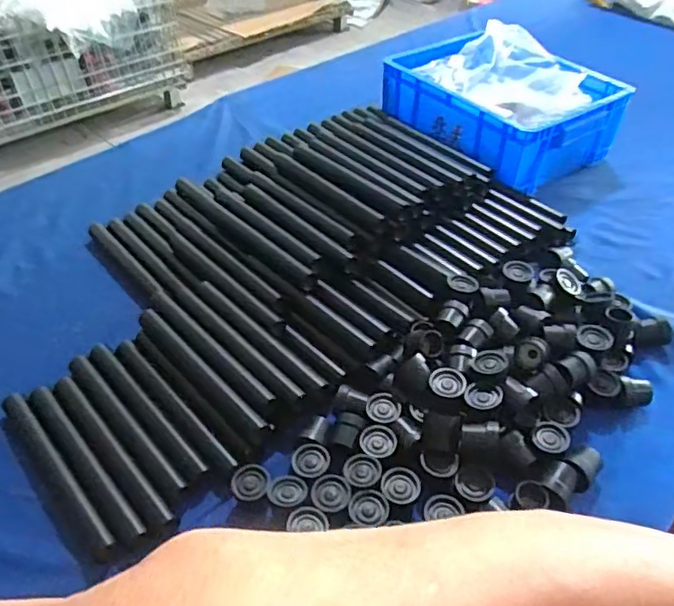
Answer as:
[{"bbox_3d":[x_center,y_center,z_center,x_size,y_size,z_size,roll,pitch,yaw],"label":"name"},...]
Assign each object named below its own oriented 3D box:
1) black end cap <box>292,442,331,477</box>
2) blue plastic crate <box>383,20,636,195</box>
[{"bbox_3d":[-0.025,0.151,0.554,0.035,0.012,0.031,27,50,25],"label":"black end cap"},{"bbox_3d":[0.280,-0.340,0.977,0.272,0.125,0.322,-25,49,-23],"label":"blue plastic crate"}]

